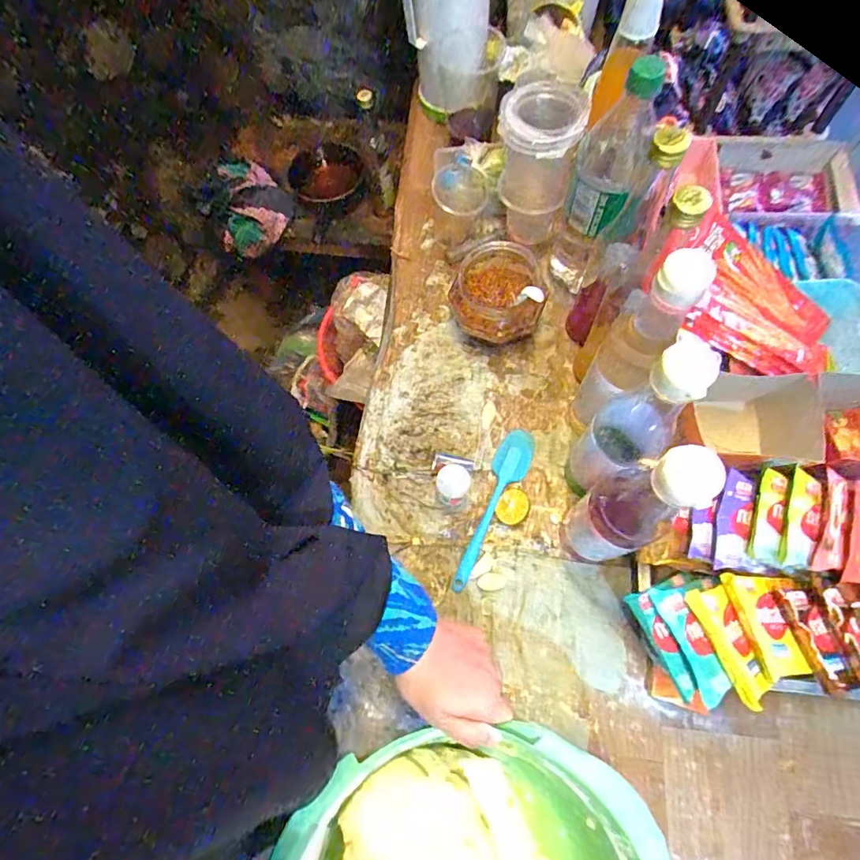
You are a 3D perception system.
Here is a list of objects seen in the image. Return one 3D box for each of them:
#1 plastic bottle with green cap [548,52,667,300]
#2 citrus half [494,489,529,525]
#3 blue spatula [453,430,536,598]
[{"bbox_3d":[0.183,-0.253,0.554,0.072,0.262,0.071,18,69,10],"label":"plastic bottle with green cap"},{"bbox_3d":[0.092,0.086,0.560,0.033,0.019,0.036,24,70,12],"label":"citrus half"},{"bbox_3d":[0.071,0.087,0.566,0.040,0.013,0.195,22,69,12],"label":"blue spatula"}]

